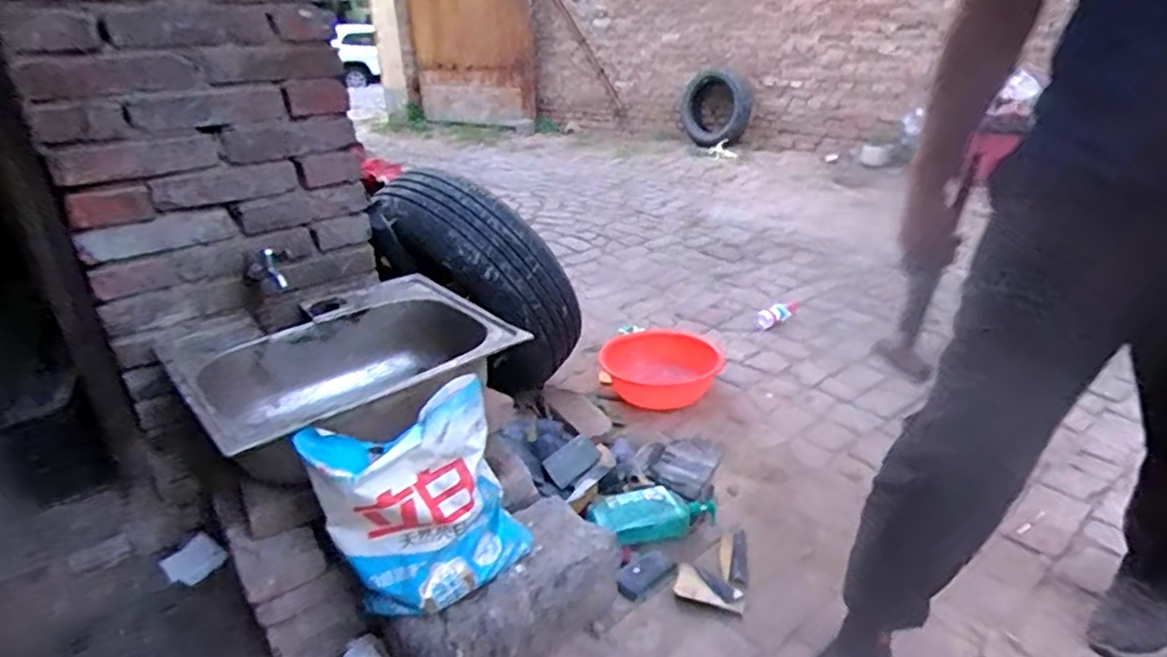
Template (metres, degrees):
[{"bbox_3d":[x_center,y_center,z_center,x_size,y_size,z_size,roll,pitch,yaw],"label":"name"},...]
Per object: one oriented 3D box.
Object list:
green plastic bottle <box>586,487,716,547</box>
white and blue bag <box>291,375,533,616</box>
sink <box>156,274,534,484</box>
[{"bbox_3d":[0.158,0.410,1.441,0.289,0.064,0.117,-8,26,-12],"label":"green plastic bottle"},{"bbox_3d":[-0.244,0.267,1.003,0.278,0.294,0.152,-16,29,-27],"label":"white and blue bag"},{"bbox_3d":[-0.422,0.084,1.212,0.536,0.158,0.440,-22,32,-35],"label":"sink"}]

